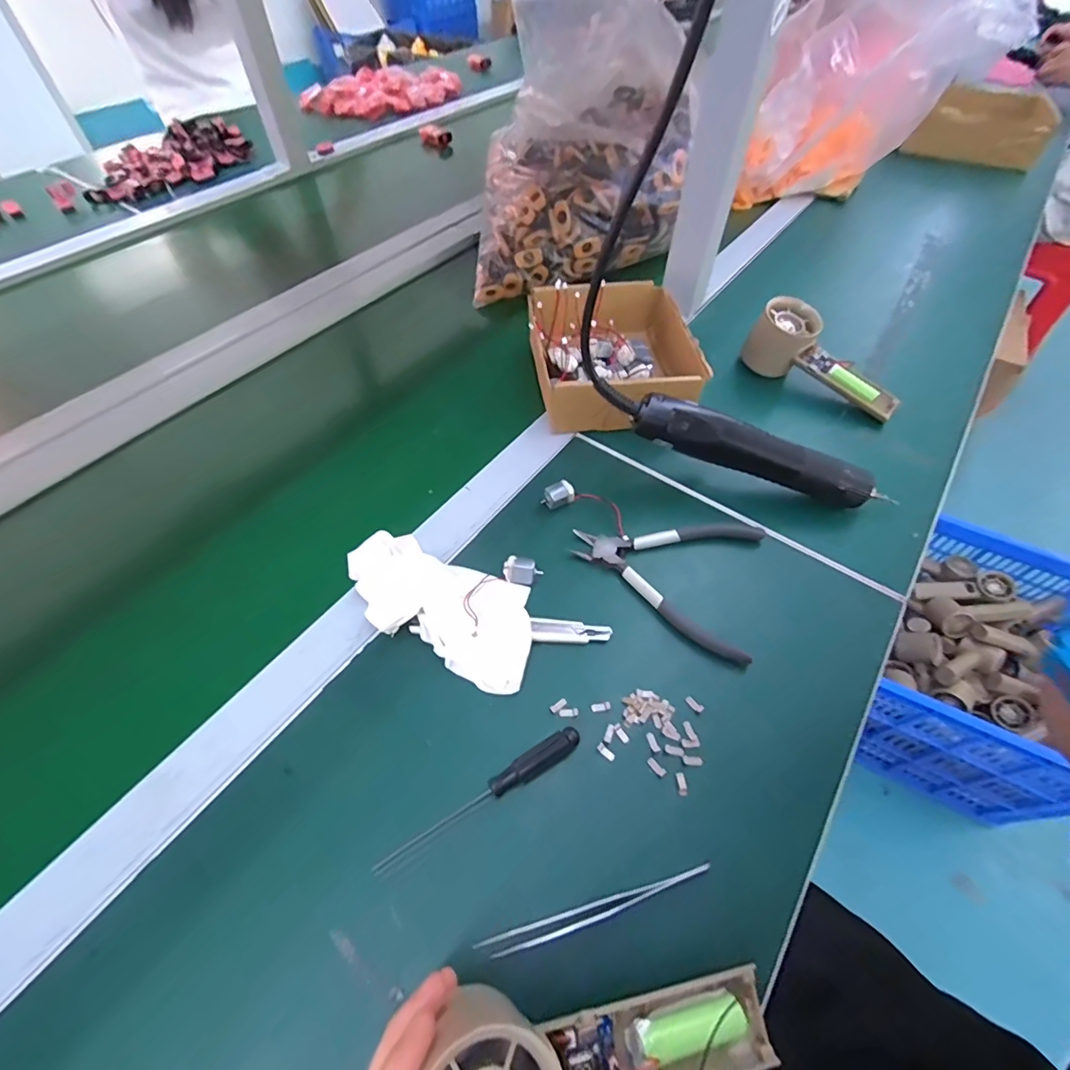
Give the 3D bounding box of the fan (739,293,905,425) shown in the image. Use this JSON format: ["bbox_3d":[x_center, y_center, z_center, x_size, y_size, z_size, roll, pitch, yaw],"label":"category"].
[{"bbox_3d":[0.292,-0.172,0.512,0.160,0.060,0.049,41,62,6],"label":"fan"}]

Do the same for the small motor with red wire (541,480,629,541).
[{"bbox_3d":[0.046,-0.024,0.420,0.079,0.020,0.028,23,57,15],"label":"small motor with red wire"}]

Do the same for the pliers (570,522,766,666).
[{"bbox_3d":[0.119,0.014,0.396,0.152,0.009,0.118,33,61,21],"label":"pliers"}]

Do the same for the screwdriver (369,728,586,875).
[{"bbox_3d":[-0.031,0.154,0.294,0.132,0.012,0.014,-26,59,-18],"label":"screwdriver"}]

